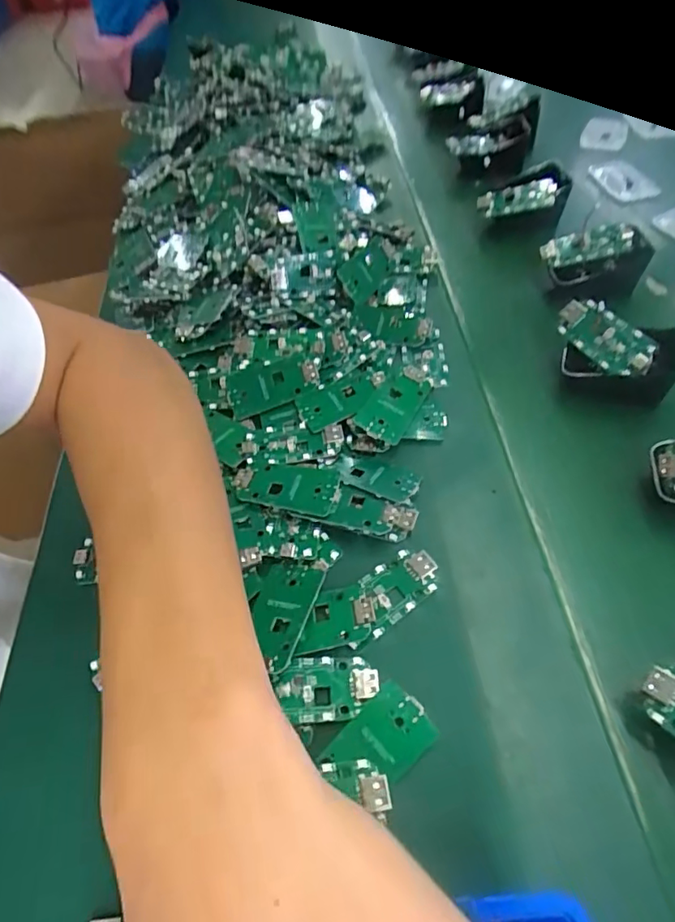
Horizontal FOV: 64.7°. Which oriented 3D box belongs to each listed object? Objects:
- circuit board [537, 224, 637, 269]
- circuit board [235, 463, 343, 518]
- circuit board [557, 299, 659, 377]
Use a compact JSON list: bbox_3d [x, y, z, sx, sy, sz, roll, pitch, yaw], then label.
[{"bbox_3d":[0.190,-0.165,0.407,0.064,0.010,0.031,-7,52,17],"label":"circuit board"},{"bbox_3d":[-0.030,0.015,0.318,0.059,0.010,0.034,11,55,12],"label":"circuit board"},{"bbox_3d":[0.175,-0.081,0.348,0.032,0.007,0.064,-43,63,11],"label":"circuit board"}]

